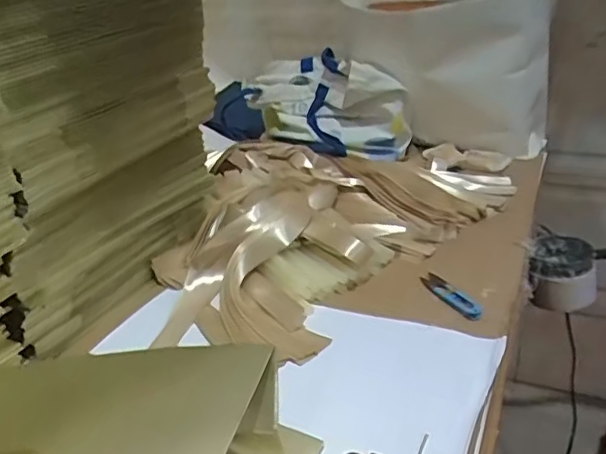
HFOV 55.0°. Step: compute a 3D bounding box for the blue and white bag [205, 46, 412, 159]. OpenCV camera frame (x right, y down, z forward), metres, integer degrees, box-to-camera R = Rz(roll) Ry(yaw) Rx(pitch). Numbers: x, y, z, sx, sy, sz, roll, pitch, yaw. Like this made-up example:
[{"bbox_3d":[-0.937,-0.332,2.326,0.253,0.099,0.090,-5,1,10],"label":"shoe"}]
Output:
[{"bbox_3d":[-0.014,-0.224,1.072,0.392,0.162,0.141,14,32,32],"label":"blue and white bag"}]

